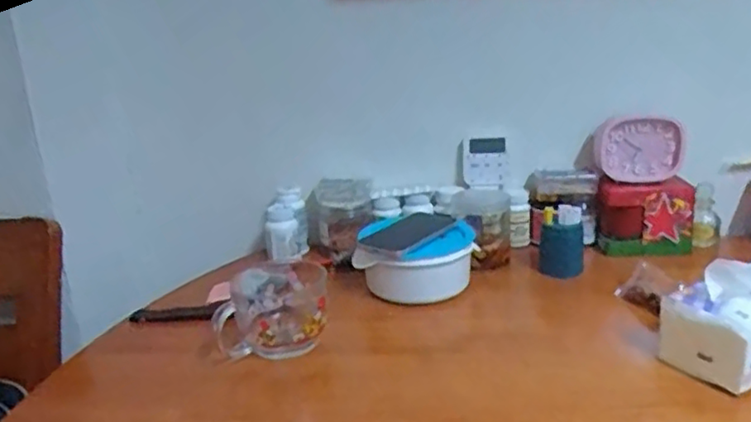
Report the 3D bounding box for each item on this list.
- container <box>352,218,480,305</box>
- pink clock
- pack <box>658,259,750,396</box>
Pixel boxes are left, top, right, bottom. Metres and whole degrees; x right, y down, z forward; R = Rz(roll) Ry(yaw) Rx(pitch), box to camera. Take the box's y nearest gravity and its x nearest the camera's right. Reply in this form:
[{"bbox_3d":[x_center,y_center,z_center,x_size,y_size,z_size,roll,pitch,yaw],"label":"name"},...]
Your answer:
[{"bbox_3d":[0.050,0.065,0.843,0.153,0.073,0.154,-4,17,1],"label":"container"},{"bbox_3d":[0.389,-0.092,0.909,0.125,0.090,0.032,3,19,20],"label":"pink clock"},{"bbox_3d":[0.377,0.104,0.615,0.165,0.111,0.093,-12,19,-24],"label":"pack"}]

